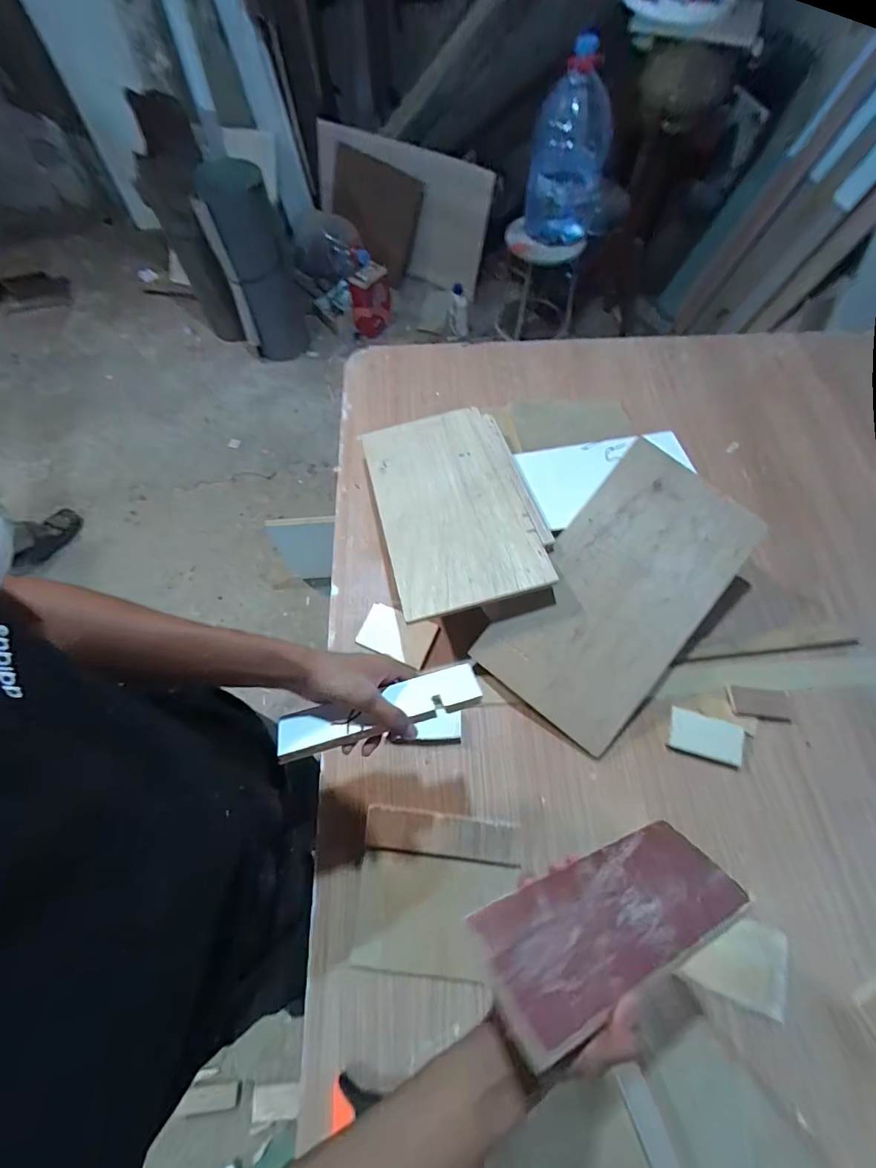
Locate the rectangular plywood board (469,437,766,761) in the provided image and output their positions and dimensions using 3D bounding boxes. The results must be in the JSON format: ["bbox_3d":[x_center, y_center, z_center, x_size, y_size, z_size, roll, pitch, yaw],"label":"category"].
[{"bbox_3d":[0.265,0.011,0.648,0.229,0.016,0.418,37,86,8],"label":"rectangular plywood board"}]

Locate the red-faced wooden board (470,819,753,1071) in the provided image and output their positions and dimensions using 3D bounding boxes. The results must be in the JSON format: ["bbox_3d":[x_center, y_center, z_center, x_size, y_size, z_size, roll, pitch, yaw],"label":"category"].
[{"bbox_3d":[0.147,0.271,0.362,0.237,0.008,0.093,-5,21,-26],"label":"red-faced wooden board"}]

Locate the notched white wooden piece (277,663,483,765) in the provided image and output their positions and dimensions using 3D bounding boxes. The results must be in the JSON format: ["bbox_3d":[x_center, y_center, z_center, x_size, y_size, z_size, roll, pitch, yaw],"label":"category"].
[{"bbox_3d":[-0.059,0.128,0.449,0.203,0.018,0.046,-14,65,-10],"label":"notched white wooden piece"}]

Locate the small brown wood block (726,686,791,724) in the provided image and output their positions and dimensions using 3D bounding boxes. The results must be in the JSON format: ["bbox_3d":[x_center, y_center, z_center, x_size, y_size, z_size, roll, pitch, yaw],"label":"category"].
[{"bbox_3d":[0.473,0.177,0.649,0.079,0.007,0.045,8,65,5],"label":"small brown wood block"}]

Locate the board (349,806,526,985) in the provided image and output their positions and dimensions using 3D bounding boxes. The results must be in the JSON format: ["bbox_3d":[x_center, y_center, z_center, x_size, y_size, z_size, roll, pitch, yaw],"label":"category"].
[{"bbox_3d":[0.000,0.389,0.557,0.196,0.007,0.171,4,65,3],"label":"board"}]

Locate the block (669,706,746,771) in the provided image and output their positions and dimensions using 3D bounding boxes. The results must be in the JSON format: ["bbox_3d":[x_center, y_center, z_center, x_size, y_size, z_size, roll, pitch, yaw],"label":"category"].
[{"bbox_3d":[0.383,0.220,0.630,0.095,0.009,0.056,17,66,9],"label":"block"}]

